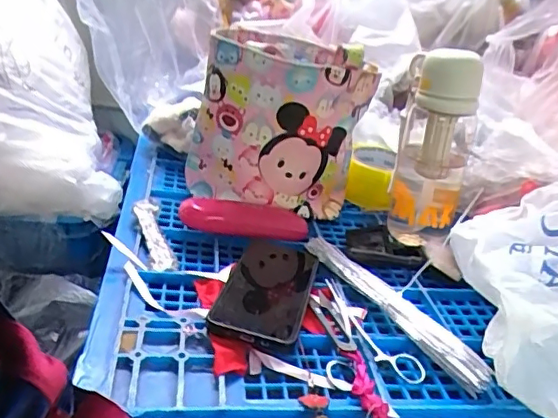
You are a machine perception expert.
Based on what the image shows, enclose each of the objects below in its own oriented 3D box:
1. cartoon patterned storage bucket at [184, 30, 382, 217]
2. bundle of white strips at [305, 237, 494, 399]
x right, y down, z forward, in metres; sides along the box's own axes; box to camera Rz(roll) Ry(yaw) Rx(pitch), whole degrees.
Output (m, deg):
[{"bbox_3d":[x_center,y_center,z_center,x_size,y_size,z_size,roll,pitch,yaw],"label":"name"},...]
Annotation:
[{"bbox_3d":[-0.004,-0.111,0.711,0.213,0.192,0.146,5,27,-5],"label":"cartoon patterned storage bucket"},{"bbox_3d":[0.107,0.090,0.546,0.024,0.026,0.241,-12,33,-34],"label":"bundle of white strips"}]

